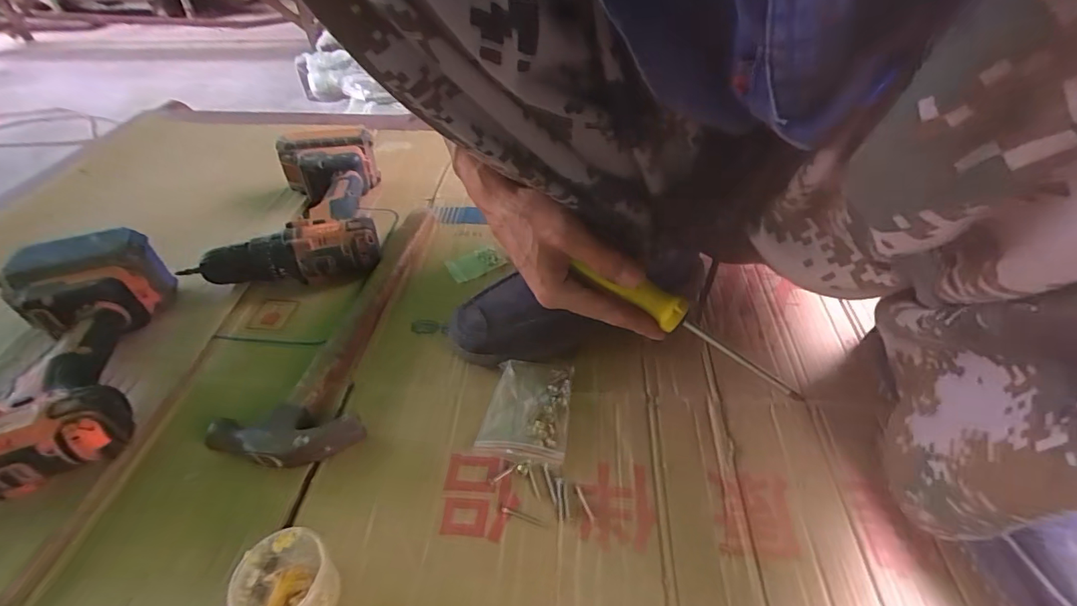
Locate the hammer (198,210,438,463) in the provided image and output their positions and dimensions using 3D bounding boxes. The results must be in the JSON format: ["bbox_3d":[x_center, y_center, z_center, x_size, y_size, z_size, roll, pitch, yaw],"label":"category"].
[{"bbox_3d":[-0.181,0.005,0.484,0.103,0.029,0.331,3,44,5],"label":"hammer"}]

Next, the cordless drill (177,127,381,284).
[{"bbox_3d":[-0.278,-0.115,0.578,0.182,0.070,0.221,-7,44,-6],"label":"cordless drill"}]

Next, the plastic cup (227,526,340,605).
[{"bbox_3d":[-0.150,0.169,0.294,0.049,0.041,0.046,-1,44,1],"label":"plastic cup"}]

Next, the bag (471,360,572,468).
[{"bbox_3d":[-0.009,0.084,0.399,0.067,0.016,0.088,4,44,6],"label":"bag"}]

